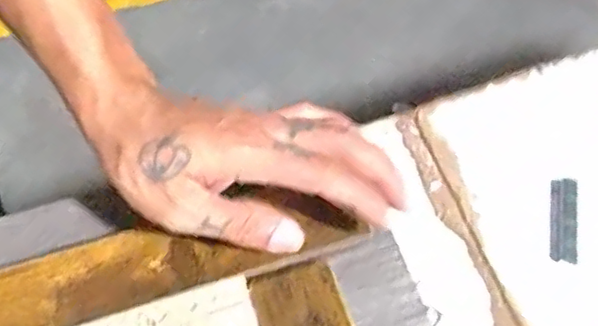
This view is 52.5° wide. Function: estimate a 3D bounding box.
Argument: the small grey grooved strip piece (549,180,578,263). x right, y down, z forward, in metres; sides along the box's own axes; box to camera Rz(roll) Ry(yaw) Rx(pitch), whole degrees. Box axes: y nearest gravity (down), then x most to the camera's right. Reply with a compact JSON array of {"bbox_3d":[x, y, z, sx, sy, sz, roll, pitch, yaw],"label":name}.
[{"bbox_3d":[0.158,0.033,0.362,0.014,0.009,0.053,10,61,4],"label":"small grey grooved strip piece"}]

